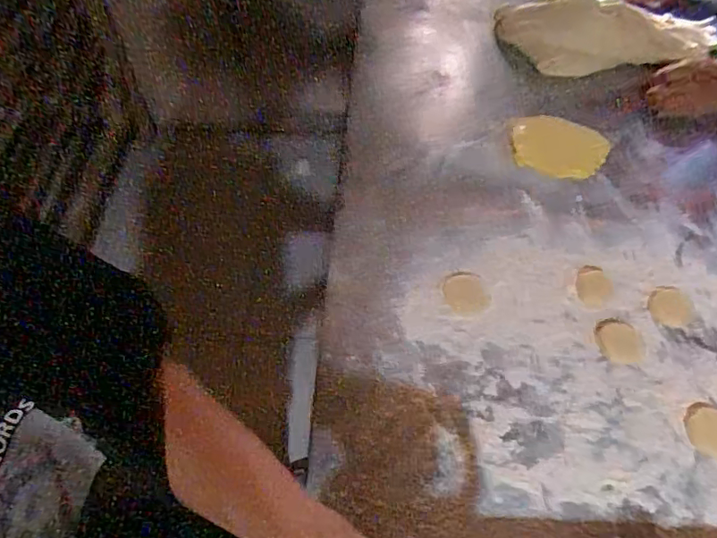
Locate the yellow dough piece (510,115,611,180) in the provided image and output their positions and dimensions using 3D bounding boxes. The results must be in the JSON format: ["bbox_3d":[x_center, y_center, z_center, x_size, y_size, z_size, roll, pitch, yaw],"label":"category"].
[{"bbox_3d":[0.276,-0.172,0.730,0.129,0.014,0.109,19,60,12],"label":"yellow dough piece"}]

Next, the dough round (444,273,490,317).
[{"bbox_3d":[0.126,0.030,0.617,0.049,0.004,0.058,-8,57,-6],"label":"dough round"}]

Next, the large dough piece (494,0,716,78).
[{"bbox_3d":[0.405,-0.390,0.866,0.360,0.108,0.070,3,56,1],"label":"large dough piece"}]

